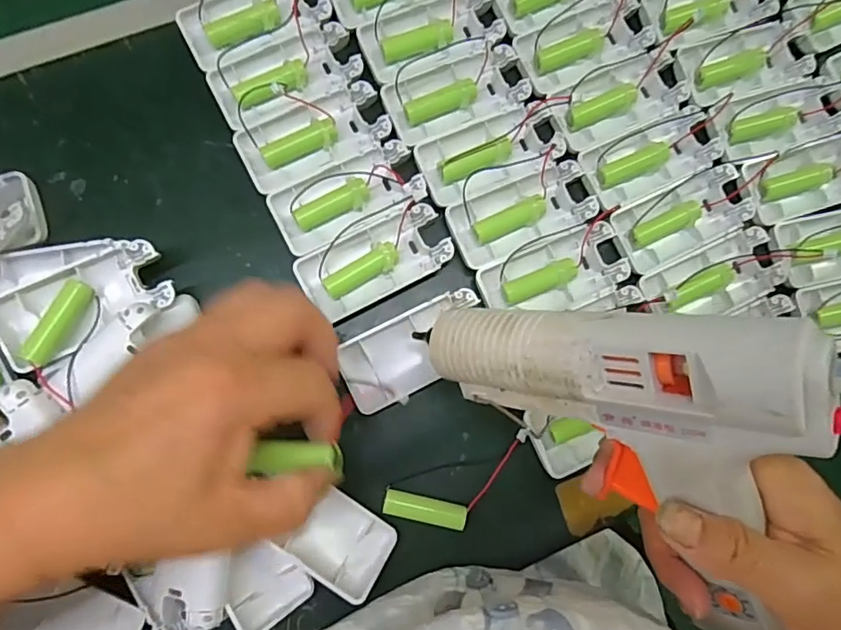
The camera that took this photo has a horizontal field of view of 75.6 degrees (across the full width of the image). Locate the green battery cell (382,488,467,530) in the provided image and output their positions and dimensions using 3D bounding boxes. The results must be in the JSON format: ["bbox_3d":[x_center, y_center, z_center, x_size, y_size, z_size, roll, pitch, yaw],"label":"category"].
[{"bbox_3d":[0.003,0.116,0.322,0.049,0.009,0.014,14,81,-2],"label":"green battery cell"}]

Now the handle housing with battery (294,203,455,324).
[{"bbox_3d":[-0.027,-0.033,0.343,0.091,0.017,0.044,-27,85,-8],"label":"handle housing with battery"}]

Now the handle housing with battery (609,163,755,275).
[{"bbox_3d":[0.175,-0.065,0.363,0.093,0.020,0.045,-26,85,-8],"label":"handle housing with battery"}]

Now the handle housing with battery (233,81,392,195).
[{"bbox_3d":[-0.067,-0.113,0.350,0.092,0.015,0.044,-26,85,-8],"label":"handle housing with battery"}]

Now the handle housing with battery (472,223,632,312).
[{"bbox_3d":[0.084,-0.024,0.348,0.091,0.016,0.044,-24,84,-7],"label":"handle housing with battery"}]

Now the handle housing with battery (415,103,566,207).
[{"bbox_3d":[0.047,-0.106,0.355,0.093,0.017,0.045,-24,84,-7],"label":"handle housing with battery"}]

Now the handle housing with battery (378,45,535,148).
[{"bbox_3d":[0.024,-0.144,0.359,0.090,0.014,0.047,-21,84,-7],"label":"handle housing with battery"}]

